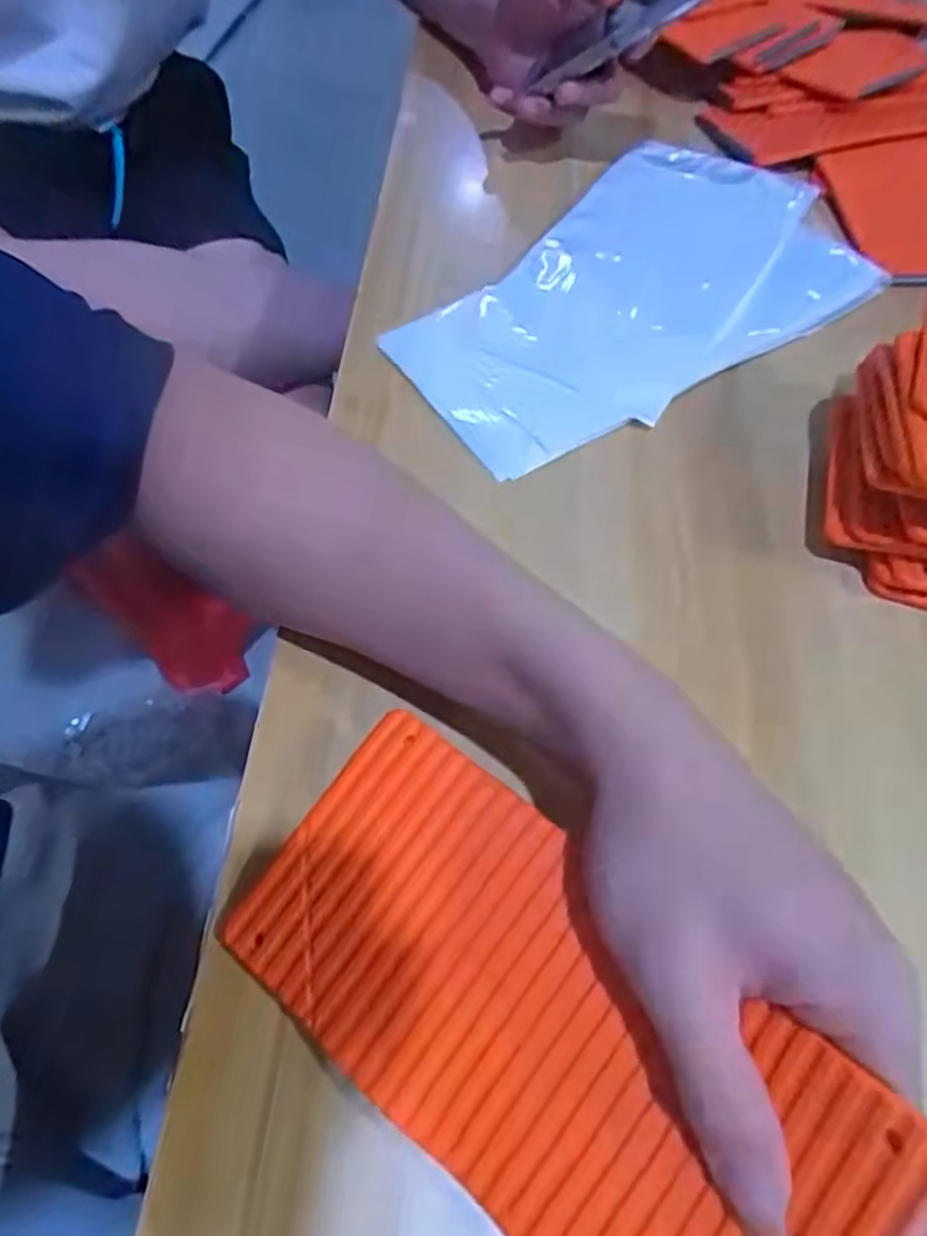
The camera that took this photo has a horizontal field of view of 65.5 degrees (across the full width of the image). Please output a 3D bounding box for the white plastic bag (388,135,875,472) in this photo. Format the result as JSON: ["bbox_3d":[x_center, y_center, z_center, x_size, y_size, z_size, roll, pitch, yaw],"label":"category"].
[{"bbox_3d":[0.105,-0.207,0.443,0.328,0.014,0.176,-34,65,-21],"label":"white plastic bag"}]

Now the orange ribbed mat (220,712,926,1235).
[{"bbox_3d":[0.017,0.117,0.209,0.191,0.016,0.095,33,84,27],"label":"orange ribbed mat"}]

